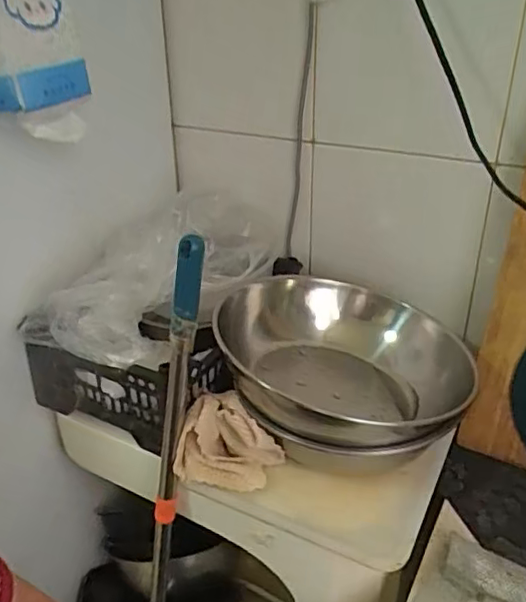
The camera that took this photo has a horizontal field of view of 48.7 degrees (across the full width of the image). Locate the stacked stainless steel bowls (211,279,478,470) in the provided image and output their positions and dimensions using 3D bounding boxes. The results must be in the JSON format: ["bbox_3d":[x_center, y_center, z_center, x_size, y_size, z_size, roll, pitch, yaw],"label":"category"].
[{"bbox_3d":[0.099,0.087,0.721,0.282,0.148,0.264,-1,30,0],"label":"stacked stainless steel bowls"}]

